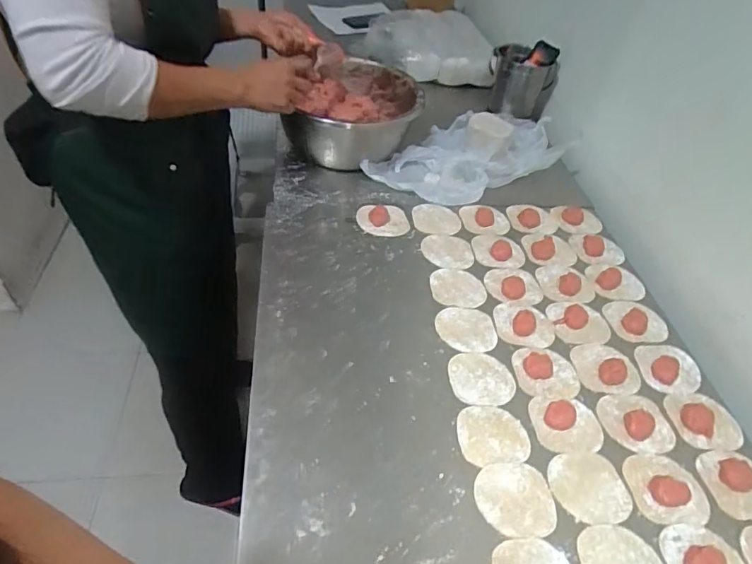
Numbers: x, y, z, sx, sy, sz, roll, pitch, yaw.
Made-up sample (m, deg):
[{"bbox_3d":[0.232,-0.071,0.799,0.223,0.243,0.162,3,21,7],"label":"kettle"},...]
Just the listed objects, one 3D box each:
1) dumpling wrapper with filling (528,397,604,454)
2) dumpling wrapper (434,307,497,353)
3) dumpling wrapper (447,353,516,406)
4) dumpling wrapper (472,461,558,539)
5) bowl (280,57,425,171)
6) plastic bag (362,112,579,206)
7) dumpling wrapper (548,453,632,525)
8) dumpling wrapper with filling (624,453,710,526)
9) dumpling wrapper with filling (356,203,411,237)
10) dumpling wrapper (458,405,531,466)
[{"bbox_3d":[0.230,0.170,0.583,0.083,0.009,0.070,5,46,-3],"label":"dumpling wrapper with filling"},{"bbox_3d":[0.128,0.066,0.687,0.086,0.004,0.074,9,49,-6],"label":"dumpling wrapper"},{"bbox_3d":[0.136,0.125,0.627,0.083,0.004,0.078,4,46,-4],"label":"dumpling wrapper"},{"bbox_3d":[0.149,0.233,0.520,0.083,0.004,0.075,3,47,-5],"label":"dumpling wrapper"},{"bbox_3d":[-0.037,-0.306,0.938,0.224,0.141,0.247,11,46,3],"label":"bowl"},{"bbox_3d":[0.183,-0.252,0.947,0.393,0.080,0.197,-22,53,-25],"label":"plastic bag"},{"bbox_3d":[0.238,0.229,0.541,0.085,0.004,0.075,1,47,-7],"label":"dumpling wrapper"},{"bbox_3d":[0.328,0.229,0.542,0.086,0.012,0.077,0,47,-8],"label":"dumpling wrapper with filling"},{"bbox_3d":[0.013,-0.107,0.824,0.088,0.022,0.064,2,47,-5],"label":"dumpling wrapper with filling"},{"bbox_3d":[0.138,0.179,0.569,0.082,0.004,0.073,1,47,-7],"label":"dumpling wrapper"}]

